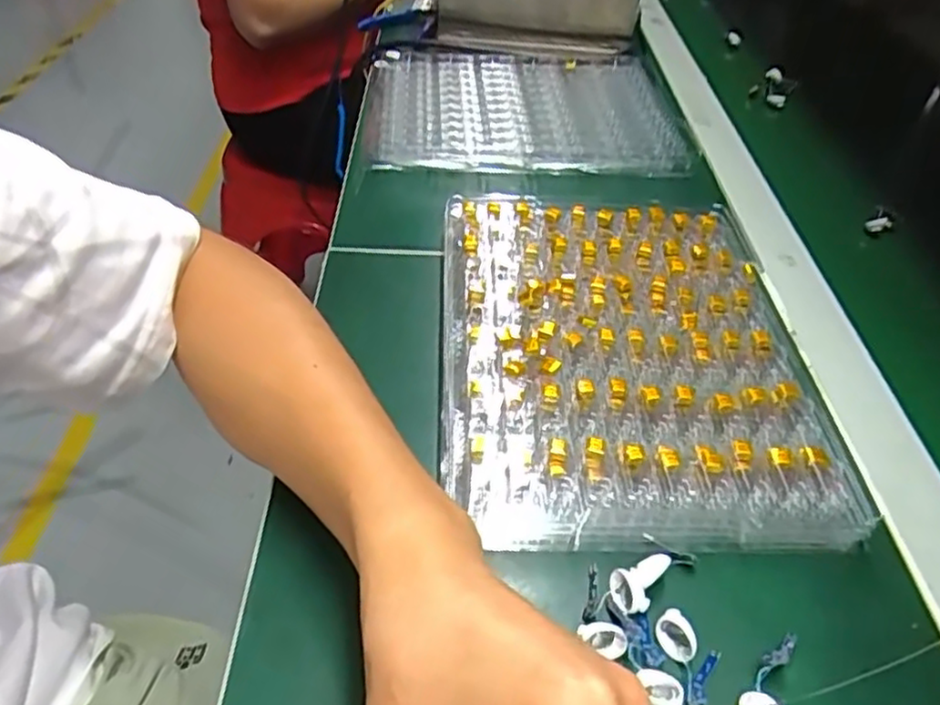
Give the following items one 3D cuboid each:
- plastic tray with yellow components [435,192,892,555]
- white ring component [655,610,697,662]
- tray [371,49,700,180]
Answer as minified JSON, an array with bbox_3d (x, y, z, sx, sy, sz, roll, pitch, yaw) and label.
[{"bbox_3d":[0.083,-0.007,0.399,0.194,0.020,0.250,1,46,-3],"label":"plastic tray with yellow components"},{"bbox_3d":[0.084,0.115,0.287,0.010,0.011,0.019,-15,49,-17],"label":"white ring component"},{"bbox_3d":[0.043,-0.212,0.622,0.257,0.030,0.187,1,46,-2],"label":"tray"}]

